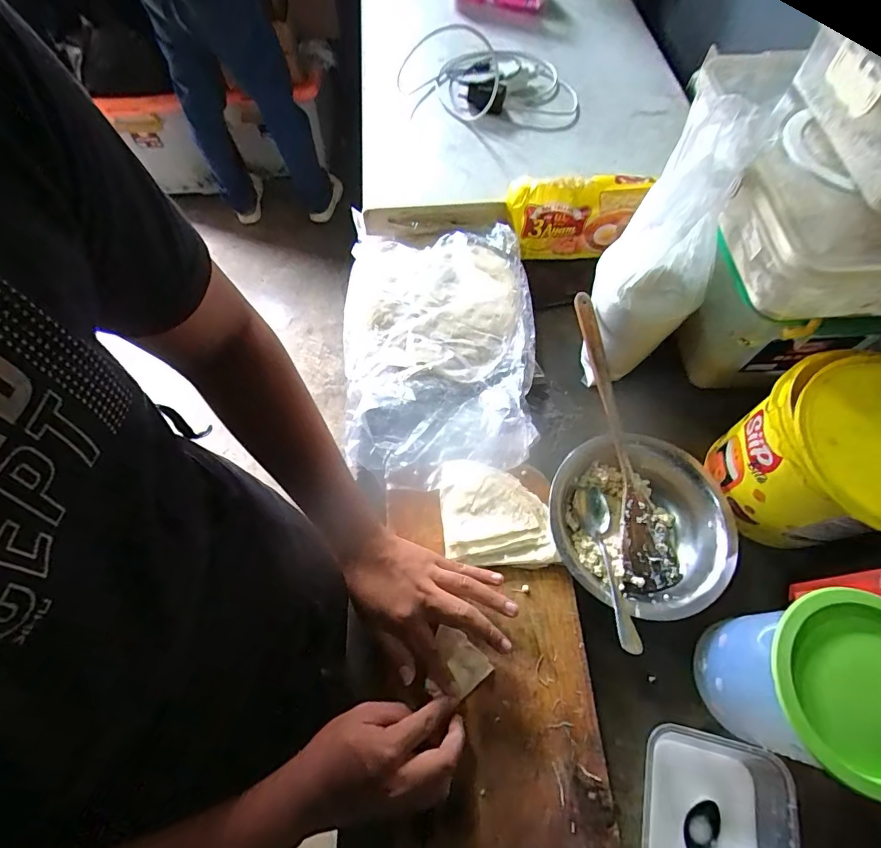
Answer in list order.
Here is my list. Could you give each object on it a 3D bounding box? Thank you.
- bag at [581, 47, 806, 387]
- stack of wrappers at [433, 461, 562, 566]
[{"bbox_3d":[0.229,-0.177,0.475,0.105,0.327,0.093,21,48,11],"label":"bag"},{"bbox_3d":[0.057,0.094,0.492,0.117,0.018,0.114,-2,66,1],"label":"stack of wrappers"}]

